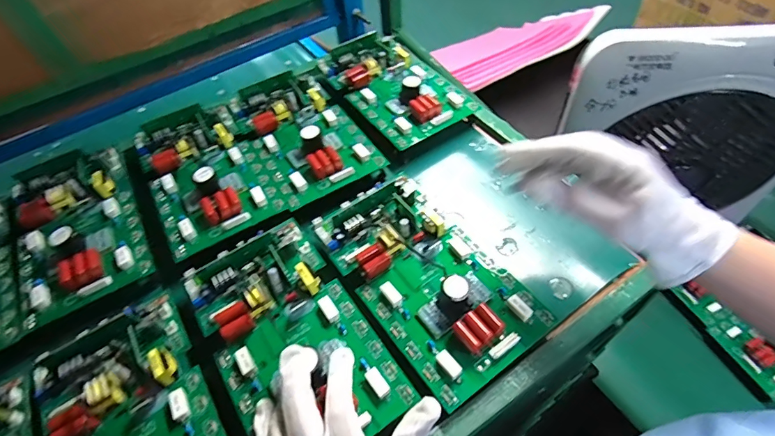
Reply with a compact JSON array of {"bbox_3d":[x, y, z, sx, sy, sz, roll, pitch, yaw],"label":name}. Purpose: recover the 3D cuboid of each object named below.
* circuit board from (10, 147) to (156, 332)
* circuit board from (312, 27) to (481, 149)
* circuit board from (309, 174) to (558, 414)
[{"bbox_3d":[-0.344,0.000,0.467,0.120,0.030,0.214,-28,56,-15],"label":"circuit board"},{"bbox_3d":[0.008,-0.185,0.577,0.126,0.032,0.206,-33,57,-18],"label":"circuit board"},{"bbox_3d":[0.032,0.043,0.403,0.122,0.037,0.221,-33,57,-17],"label":"circuit board"}]

